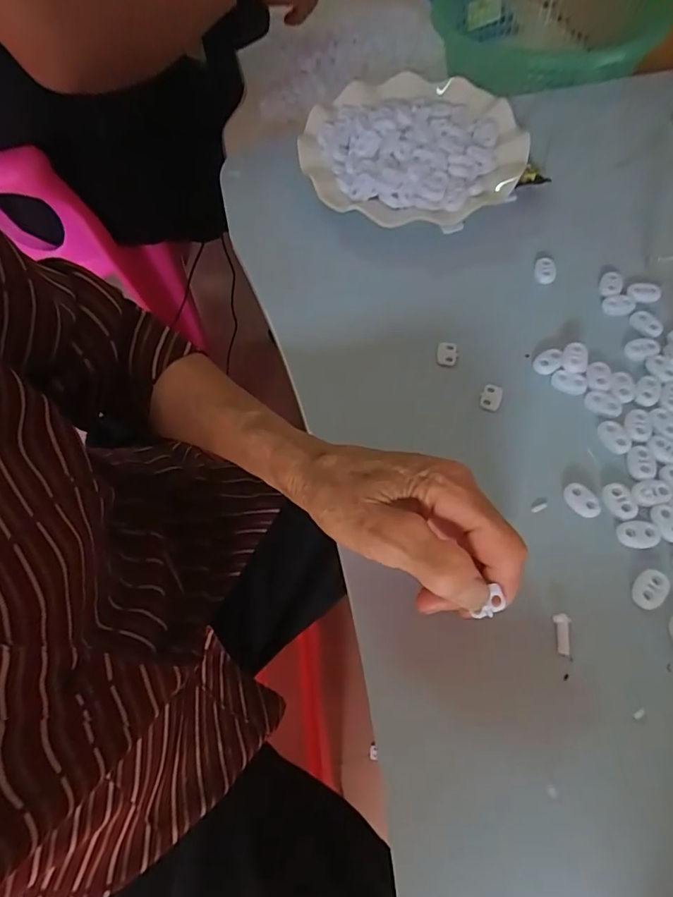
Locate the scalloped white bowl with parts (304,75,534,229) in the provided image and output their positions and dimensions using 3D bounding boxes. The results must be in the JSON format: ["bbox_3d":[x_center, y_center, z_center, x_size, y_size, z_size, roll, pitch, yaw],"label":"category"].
[{"bbox_3d":[0.061,-0.243,0.406,0.163,0.038,0.167,-2,61,3],"label":"scalloped white bowl with parts"}]

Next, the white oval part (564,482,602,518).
[{"bbox_3d":[0.140,0.030,0.289,0.014,0.005,0.021,-37,65,-16],"label":"white oval part"}]

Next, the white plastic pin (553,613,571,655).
[{"bbox_3d":[0.115,0.094,0.256,0.009,0.004,0.019,3,74,5],"label":"white plastic pin"}]

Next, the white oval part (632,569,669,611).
[{"bbox_3d":[0.164,0.073,0.263,0.015,0.004,0.022,39,70,22],"label":"white oval part"}]

